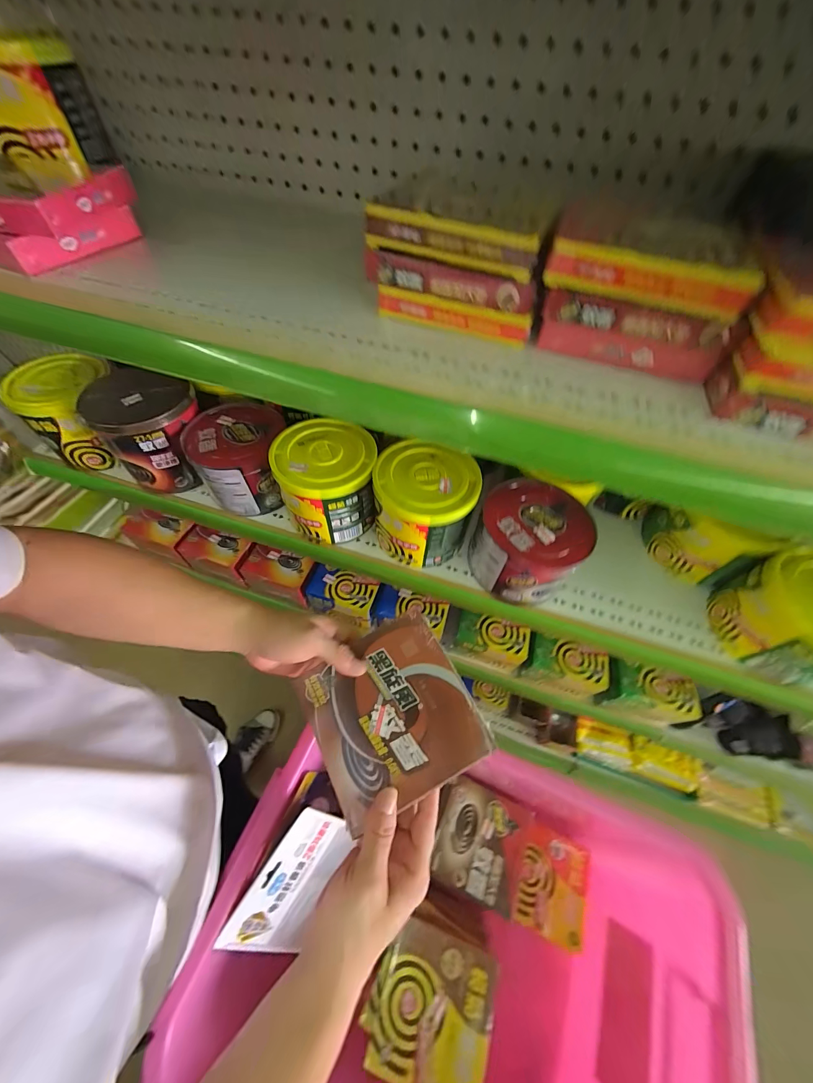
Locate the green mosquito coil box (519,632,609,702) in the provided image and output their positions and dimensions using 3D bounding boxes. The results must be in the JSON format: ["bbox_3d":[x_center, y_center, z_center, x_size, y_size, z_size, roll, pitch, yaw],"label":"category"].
[{"bbox_3d":[0.297,0.243,0.688,0.136,0.096,0.073,18,59,9],"label":"green mosquito coil box"}]

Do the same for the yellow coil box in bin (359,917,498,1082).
[{"bbox_3d":[0.030,0.566,0.433,0.144,0.045,0.129,17,59,8],"label":"yellow coil box in bin"}]

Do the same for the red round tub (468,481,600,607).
[{"bbox_3d":[0.156,0.002,0.467,0.129,0.101,0.132,1,58,-2],"label":"red round tub"}]

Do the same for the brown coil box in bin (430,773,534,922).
[{"bbox_3d":[0.114,0.472,0.558,0.137,0.028,0.140,21,59,11],"label":"brown coil box in bin"}]

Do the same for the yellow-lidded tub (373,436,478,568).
[{"bbox_3d":[0.023,-0.048,0.482,0.124,0.114,0.123,1,58,-2],"label":"yellow-lidded tub"}]

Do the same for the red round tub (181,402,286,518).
[{"bbox_3d":[-0.241,-0.123,0.524,0.123,0.102,0.134,1,58,-2],"label":"red round tub"}]

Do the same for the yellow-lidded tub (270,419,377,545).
[{"bbox_3d":[-0.107,-0.082,0.498,0.128,0.110,0.127,1,58,-2],"label":"yellow-lidded tub"}]

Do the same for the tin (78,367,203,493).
[{"bbox_3d":[-0.362,-0.159,0.519,0.132,0.131,0.126,40,64,20],"label":"tin"}]

